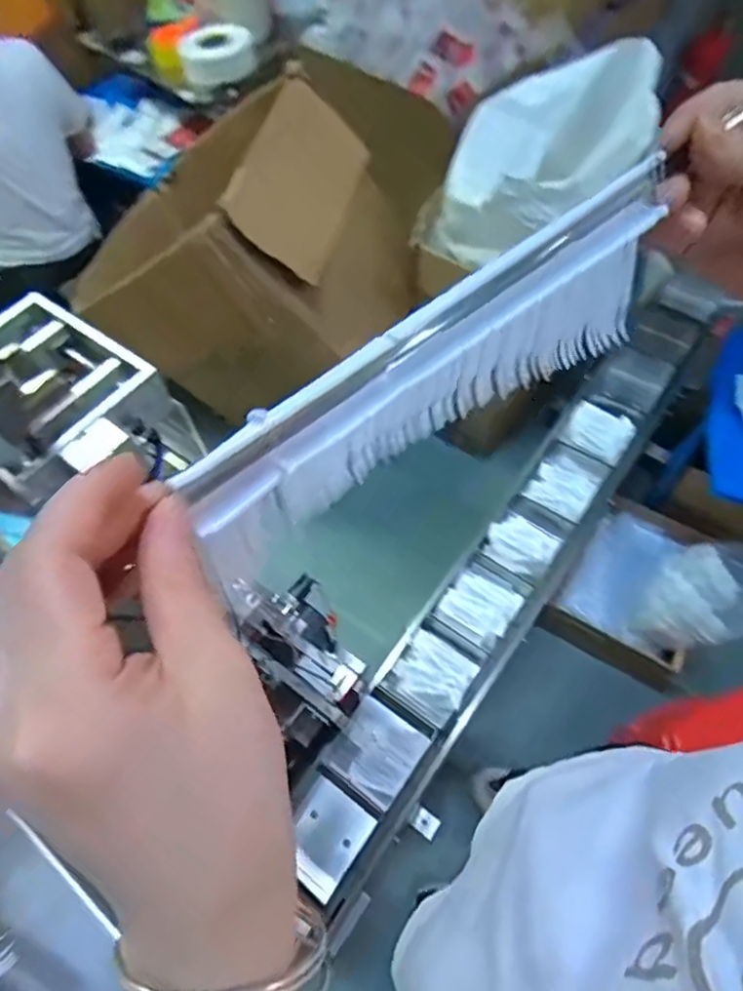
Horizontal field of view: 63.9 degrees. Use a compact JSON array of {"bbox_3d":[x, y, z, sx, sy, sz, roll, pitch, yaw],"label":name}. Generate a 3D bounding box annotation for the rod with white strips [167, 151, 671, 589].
[{"bbox_3d":[0.026,-0.045,0.240,0.217,0.076,0.019,-34,62,-13],"label":"rod with white strips"}]

